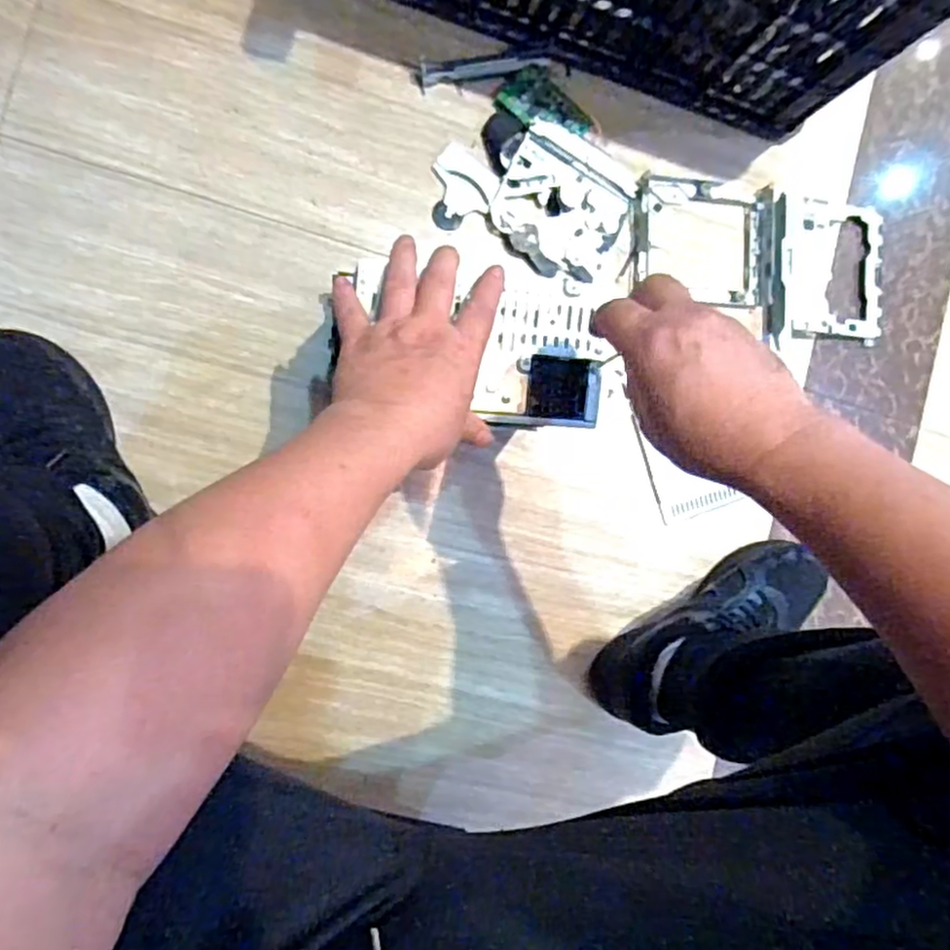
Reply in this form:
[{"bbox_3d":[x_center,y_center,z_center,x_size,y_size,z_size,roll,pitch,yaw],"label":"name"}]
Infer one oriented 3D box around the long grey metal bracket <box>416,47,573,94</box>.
[{"bbox_3d":[0.019,-0.400,0.676,0.150,0.009,0.032,-8,92,-11],"label":"long grey metal bracket"}]

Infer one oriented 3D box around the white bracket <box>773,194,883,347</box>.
[{"bbox_3d":[0.379,-0.216,0.731,0.139,0.034,0.148,-3,91,-11],"label":"white bracket"}]

